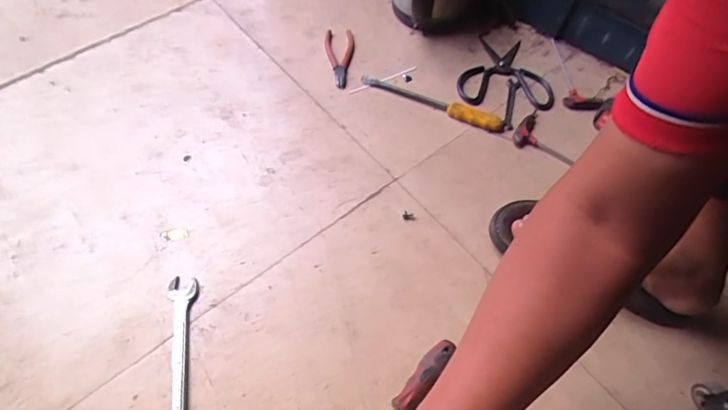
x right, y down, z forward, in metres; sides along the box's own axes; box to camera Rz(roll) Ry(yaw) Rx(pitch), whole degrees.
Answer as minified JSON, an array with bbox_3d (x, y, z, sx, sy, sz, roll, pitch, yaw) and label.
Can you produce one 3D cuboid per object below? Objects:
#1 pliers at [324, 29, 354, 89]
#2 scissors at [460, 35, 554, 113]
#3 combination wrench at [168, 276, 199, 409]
[{"bbox_3d":[-0.045,-0.286,0.866,0.056,0.012,0.156,-3,59,-4],"label":"pliers"},{"bbox_3d":[0.267,-0.257,0.877,0.171,0.006,0.184,6,59,1],"label":"scissors"},{"bbox_3d":[-0.230,0.204,0.579,0.037,0.012,0.235,-8,60,-7],"label":"combination wrench"}]

